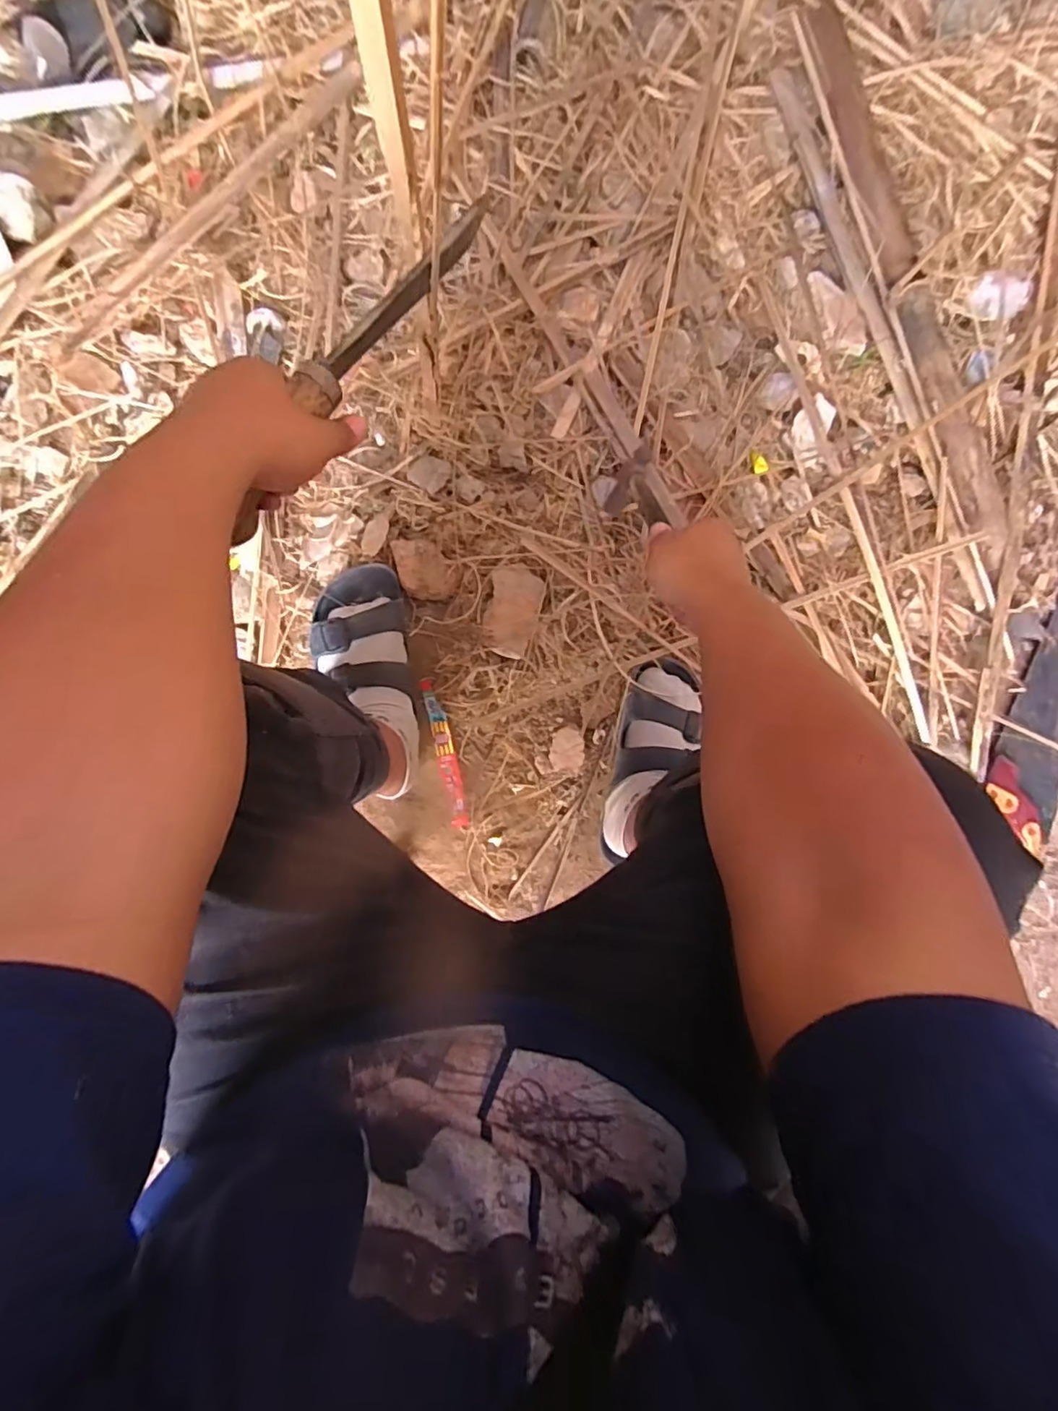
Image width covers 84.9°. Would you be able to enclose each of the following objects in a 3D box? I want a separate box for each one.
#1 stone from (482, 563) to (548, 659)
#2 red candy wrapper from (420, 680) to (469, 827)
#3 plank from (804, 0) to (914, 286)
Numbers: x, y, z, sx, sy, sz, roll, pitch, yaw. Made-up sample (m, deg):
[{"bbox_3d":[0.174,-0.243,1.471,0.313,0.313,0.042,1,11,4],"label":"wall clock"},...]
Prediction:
[{"bbox_3d":[-0.019,-0.112,0.681,0.060,0.034,0.107,10,95,-8],"label":"stone"},{"bbox_3d":[-0.103,0.061,0.720,0.023,0.012,0.184,-12,98,-6],"label":"red candy wrapper"},{"bbox_3d":[0.374,-0.626,0.650,0.056,0.026,0.286,-24,99,-4],"label":"plank"}]

